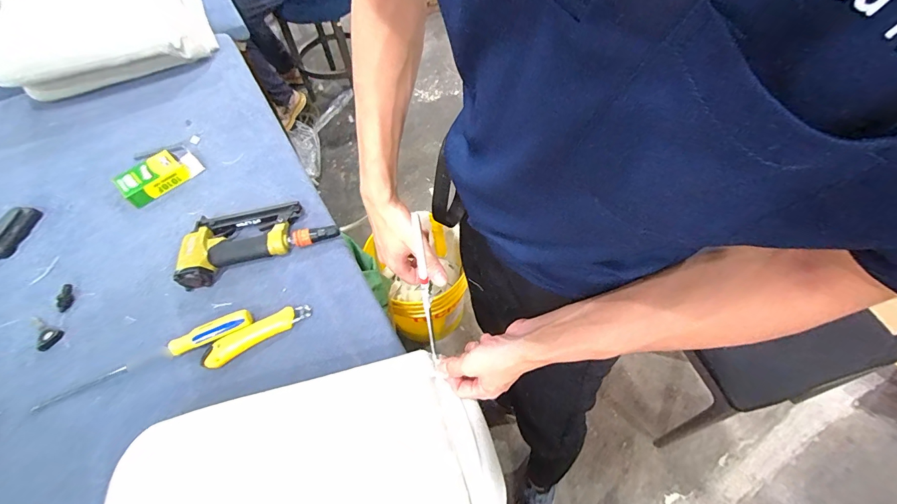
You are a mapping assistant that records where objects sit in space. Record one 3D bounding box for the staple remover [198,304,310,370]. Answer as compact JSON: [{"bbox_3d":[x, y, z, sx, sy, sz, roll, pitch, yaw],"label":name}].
[{"bbox_3d":[-0.285,0.119,0.563,0.155,0.015,0.034,-31,58,-16],"label":"staple remover"}]

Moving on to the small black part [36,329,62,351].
[{"bbox_3d":[-0.618,0.135,0.582,0.033,0.008,0.033,15,57,14],"label":"small black part"}]

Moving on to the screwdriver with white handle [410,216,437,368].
[{"bbox_3d":[-0.032,0.050,0.503,0.012,0.202,0.020,-6,13,0],"label":"screwdriver with white handle"}]

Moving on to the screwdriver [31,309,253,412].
[{"bbox_3d":[-0.436,0.151,0.542,0.297,0.030,0.023,-21,56,-10],"label":"screwdriver"}]

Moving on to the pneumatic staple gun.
[{"bbox_3d":[-0.330,-0.035,0.657,0.244,0.044,0.126,-19,56,-9],"label":"pneumatic staple gun"}]

